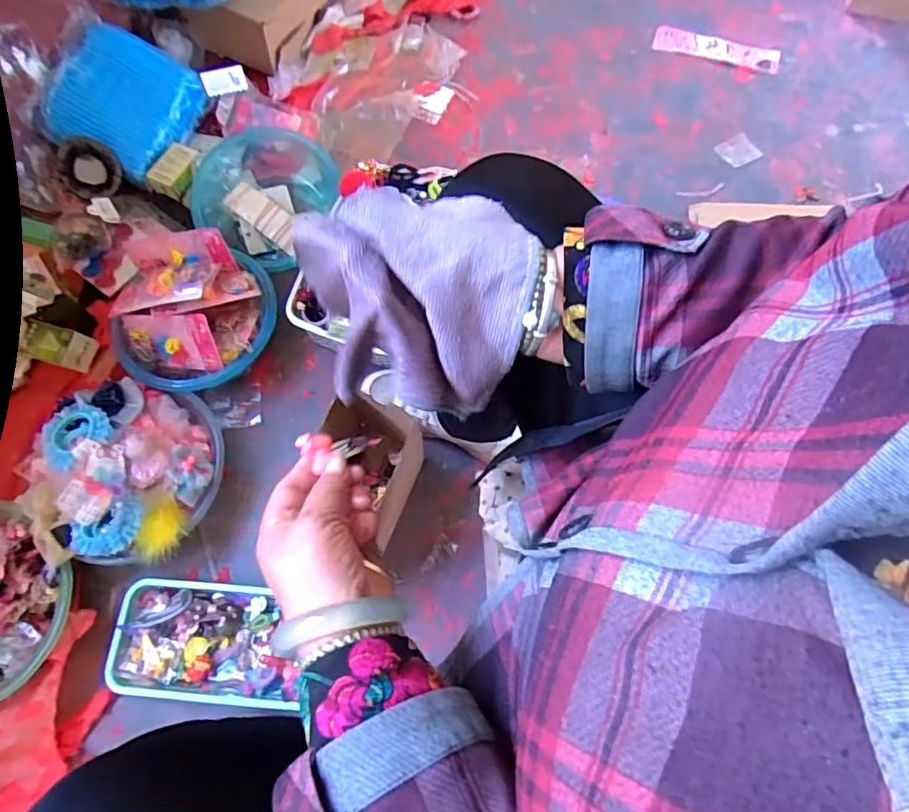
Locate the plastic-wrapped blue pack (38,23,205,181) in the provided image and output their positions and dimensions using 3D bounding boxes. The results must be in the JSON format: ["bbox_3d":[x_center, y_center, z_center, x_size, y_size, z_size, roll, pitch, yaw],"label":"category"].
[{"bbox_3d":[-0.559,-0.501,0.949,0.197,0.104,0.210,20,70,7],"label":"plastic-wrapped blue pack"}]

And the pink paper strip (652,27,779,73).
[{"bbox_3d":[0.505,-0.689,1.087,0.235,0.007,0.063,20,70,7],"label":"pink paper strip"}]

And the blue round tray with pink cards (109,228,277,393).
[{"bbox_3d":[-0.365,-0.124,0.793,0.201,0.115,0.214,7,69,2],"label":"blue round tray with pink cards"}]

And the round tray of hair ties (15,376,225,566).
[{"bbox_3d":[-0.411,0.085,0.713,0.211,0.106,0.243,32,71,13],"label":"round tray of hair ties"}]

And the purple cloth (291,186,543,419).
[{"bbox_3d":[-0.029,-0.062,0.347,0.140,0.128,0.040,11,25,-2],"label":"purple cloth"}]

